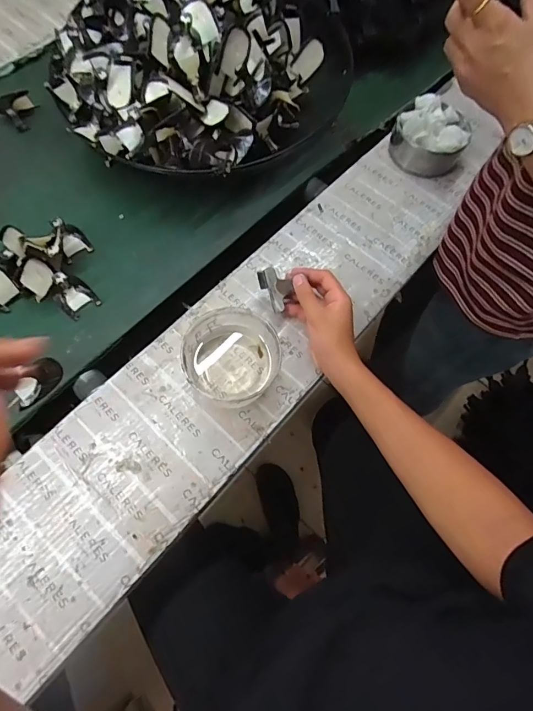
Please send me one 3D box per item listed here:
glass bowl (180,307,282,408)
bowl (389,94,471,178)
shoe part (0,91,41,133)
[{"bbox_3d":[-0.042,0.004,0.504,0.115,0.062,0.106,1,68,-4],"label":"glass bowl"},{"bbox_3d":[0.270,-0.362,0.661,0.113,0.073,0.107,1,68,-4],"label":"bowl"},{"bbox_3d":[-0.419,-0.413,0.683,0.067,0.038,0.049,-31,74,-15],"label":"shoe part"}]

